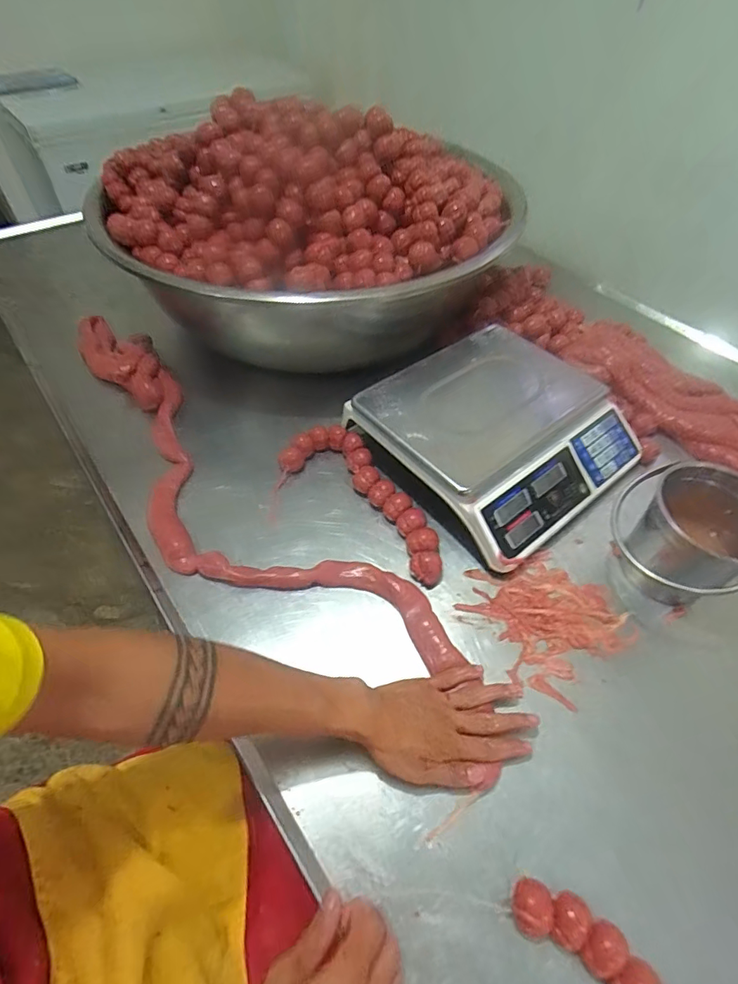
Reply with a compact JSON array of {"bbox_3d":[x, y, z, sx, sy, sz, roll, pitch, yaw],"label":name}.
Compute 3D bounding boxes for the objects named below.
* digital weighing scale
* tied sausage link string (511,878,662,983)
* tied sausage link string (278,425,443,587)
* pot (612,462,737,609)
[{"bbox_3d":[0.193,-0.088,0.700,0.327,0.099,0.309,-31,60,-24],"label":"digital weighing scale"},{"bbox_3d":[0.186,0.382,0.385,0.146,0.032,0.049,36,60,24],"label":"tied sausage link string"},{"bbox_3d":[0.005,0.004,0.667,0.293,0.032,0.109,37,60,24],"label":"tied sausage link string"},{"bbox_3d":[0.389,0.060,0.576,0.155,0.134,0.132,5,52,3],"label":"pot"}]

